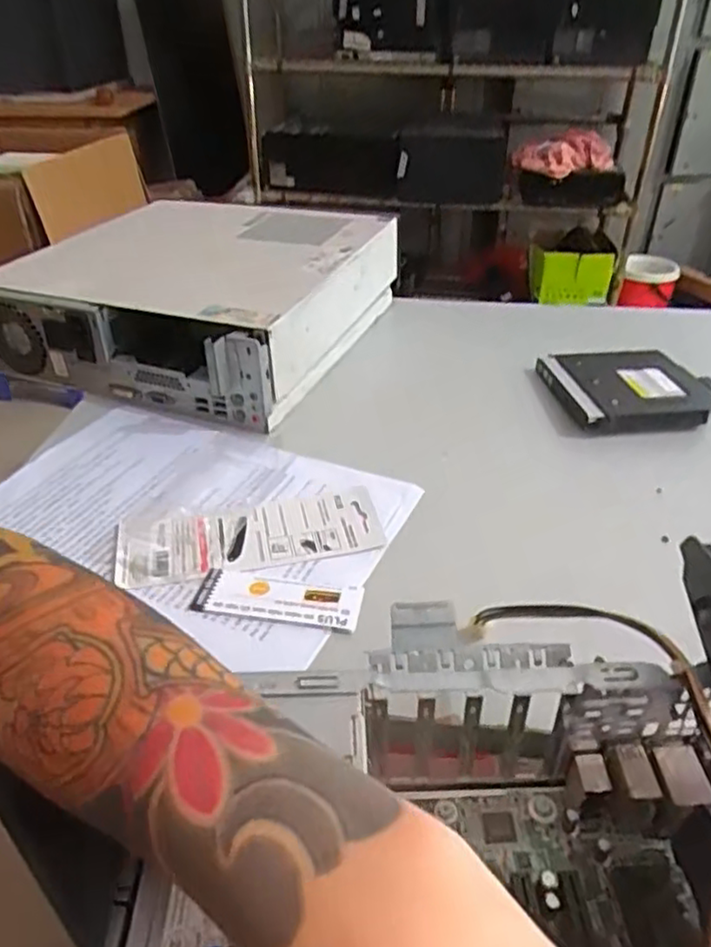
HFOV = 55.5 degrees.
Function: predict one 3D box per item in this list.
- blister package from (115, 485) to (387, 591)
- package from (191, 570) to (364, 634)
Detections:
[{"bbox_3d":[-0.075,0.041,0.480,0.182,0.008,0.071,-7,36,-10],"label":"blister package"},{"bbox_3d":[-0.050,0.080,0.430,0.105,0.004,0.039,7,36,9],"label":"package"}]

